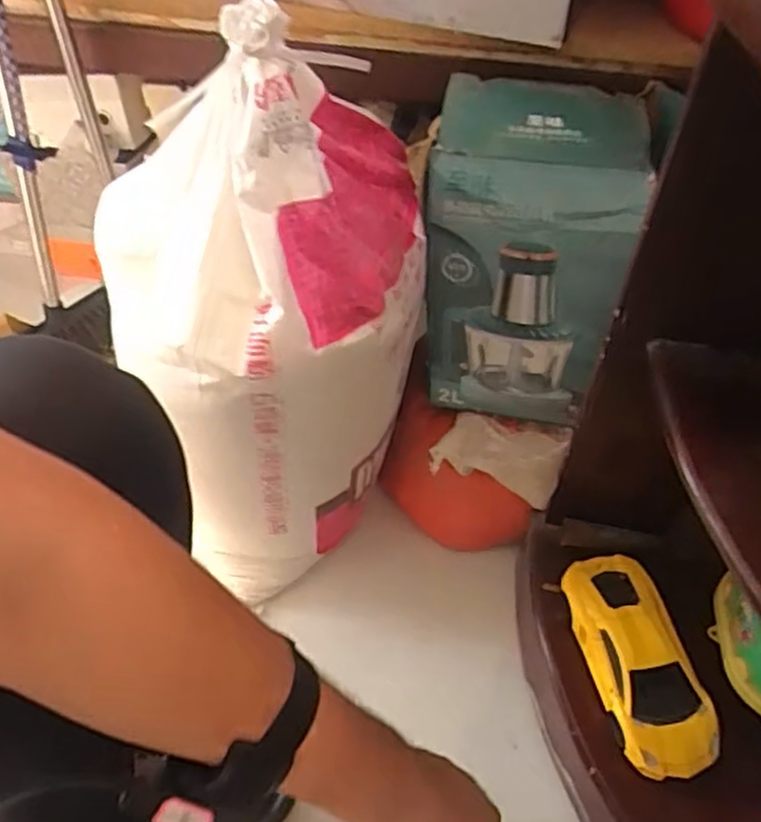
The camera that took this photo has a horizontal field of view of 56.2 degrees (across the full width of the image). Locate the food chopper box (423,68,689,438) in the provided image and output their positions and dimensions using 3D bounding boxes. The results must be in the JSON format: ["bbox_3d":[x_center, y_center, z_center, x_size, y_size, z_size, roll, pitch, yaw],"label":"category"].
[{"bbox_3d":[0.149,-0.170,0.722,0.202,0.252,0.231,14,51,11],"label":"food chopper box"}]

